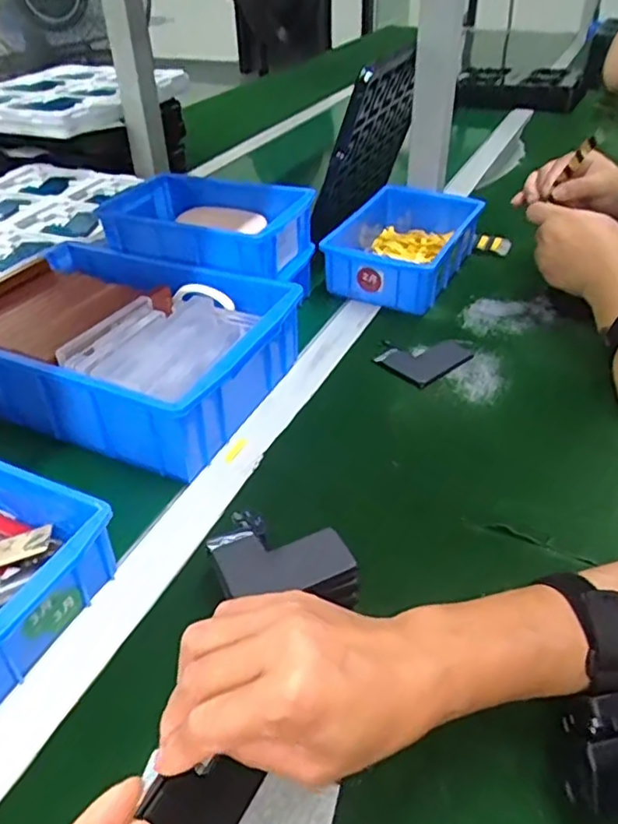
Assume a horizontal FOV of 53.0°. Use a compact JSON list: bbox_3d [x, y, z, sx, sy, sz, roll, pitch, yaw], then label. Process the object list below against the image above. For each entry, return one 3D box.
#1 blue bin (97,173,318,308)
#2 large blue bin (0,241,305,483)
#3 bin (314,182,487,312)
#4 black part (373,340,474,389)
[{"bbox_3d":[-0.109,-0.195,0.669,0.196,0.067,0.131,14,40,19],"label":"blue bin"},{"bbox_3d":[-0.171,-0.058,0.569,0.283,0.090,0.202,14,40,19],"label":"large blue bin"},{"bbox_3d":[0.117,-0.212,0.800,0.154,0.078,0.219,17,41,23],"label":"bin"},{"bbox_3d":[0.124,-0.061,0.655,0.105,0.009,0.068,-28,45,-30],"label":"black part"}]

